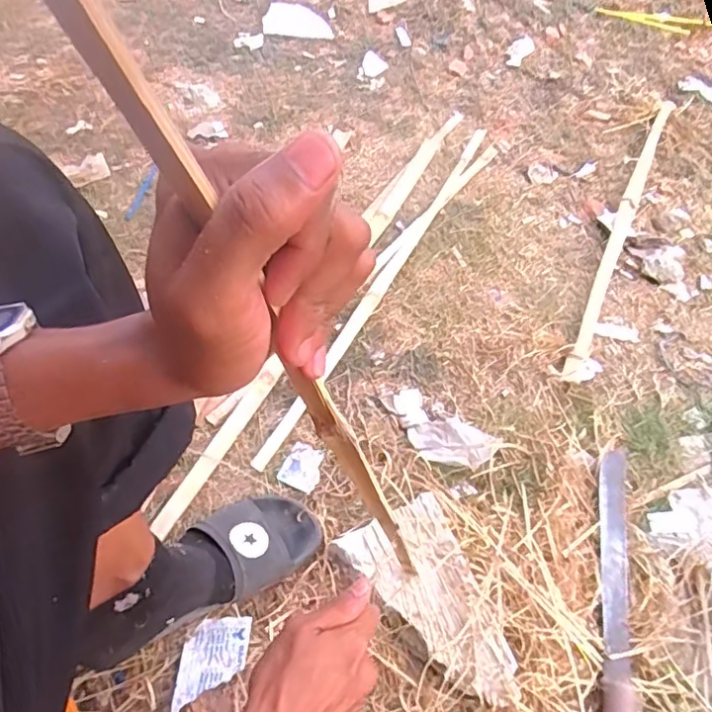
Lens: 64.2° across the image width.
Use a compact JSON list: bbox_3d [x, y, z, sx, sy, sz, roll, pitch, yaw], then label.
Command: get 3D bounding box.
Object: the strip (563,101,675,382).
[{"bbox_3d":[0.488,-0.247,1.029,0.027,0.019,0.755,24,60,12],"label":"strip"}]

